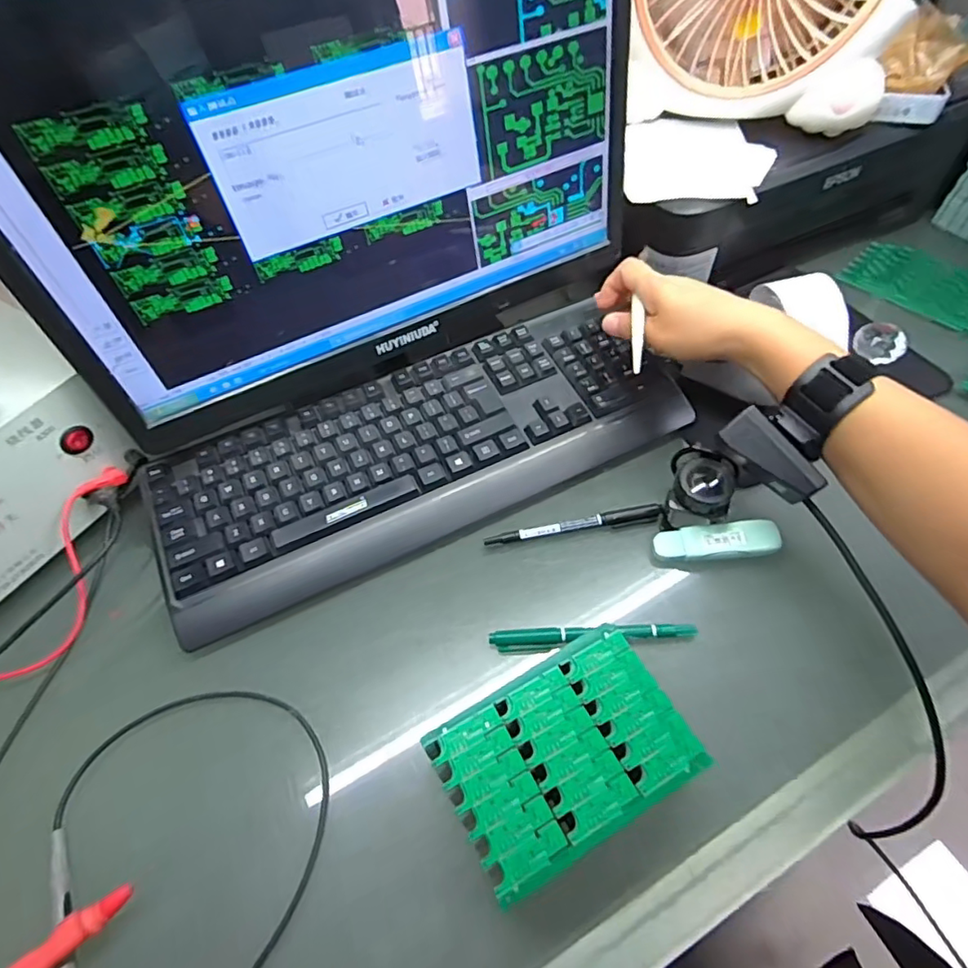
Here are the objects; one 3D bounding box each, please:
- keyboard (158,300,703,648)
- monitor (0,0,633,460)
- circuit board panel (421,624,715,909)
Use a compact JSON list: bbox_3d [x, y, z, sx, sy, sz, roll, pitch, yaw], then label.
[{"bbox_3d":[-0.049,-0.031,0.462,0.422,0.035,0.154,-24,57,-12],"label":"keyboard"},{"bbox_3d":[-0.087,-0.211,0.384,0.440,0.312,0.064,-26,57,-13],"label":"monitor"},{"bbox_3d":[0.044,0.142,0.302,0.128,0.005,0.086,-27,58,-14],"label":"circuit board panel"}]

